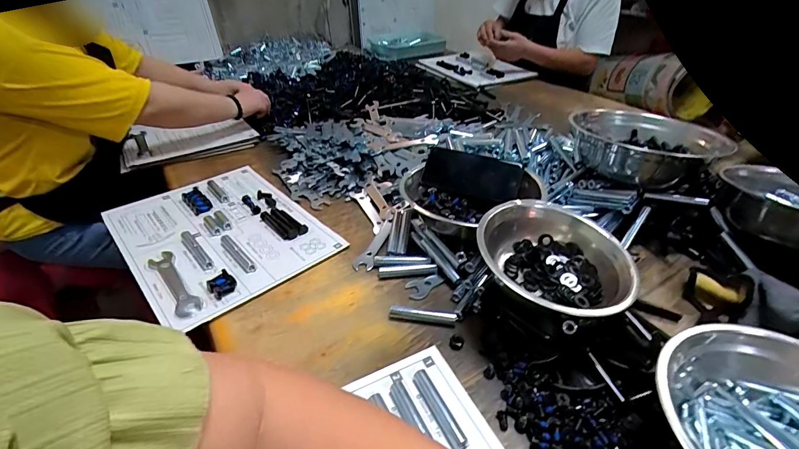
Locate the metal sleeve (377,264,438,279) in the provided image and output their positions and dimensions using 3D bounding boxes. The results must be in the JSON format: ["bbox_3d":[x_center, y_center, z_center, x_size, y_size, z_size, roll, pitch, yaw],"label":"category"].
[{"bbox_3d":[0.012,0.070,0.588,0.087,0.010,0.018,-2,36,-3],"label":"metal sleeve"}]

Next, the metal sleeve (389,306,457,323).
[{"bbox_3d":[0.031,0.119,0.520,0.088,0.017,0.014,3,36,5],"label":"metal sleeve"}]

